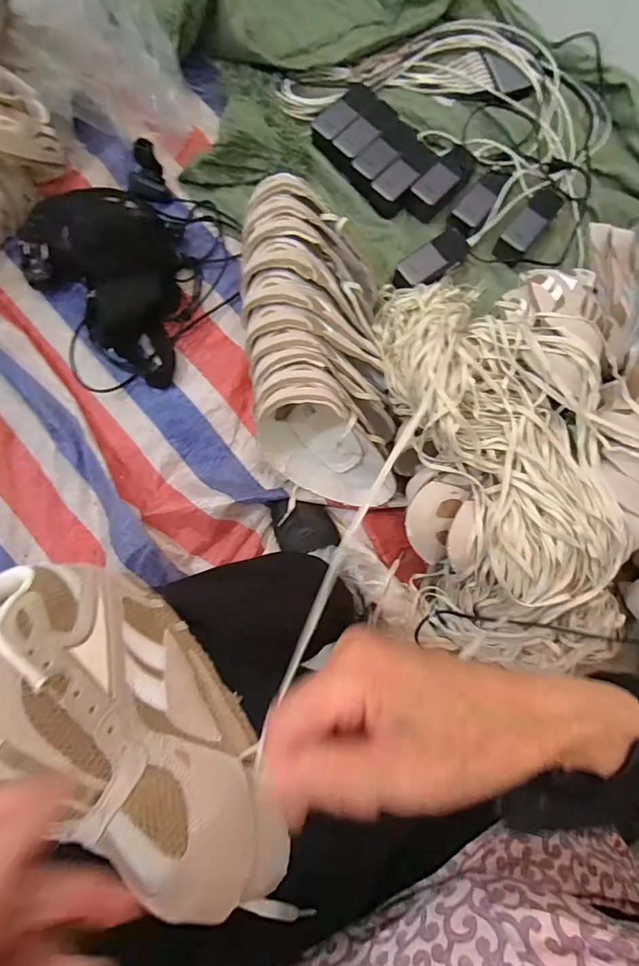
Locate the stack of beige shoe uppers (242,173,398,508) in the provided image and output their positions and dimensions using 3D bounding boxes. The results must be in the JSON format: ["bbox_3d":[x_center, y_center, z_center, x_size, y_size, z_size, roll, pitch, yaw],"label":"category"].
[{"bbox_3d":[-0.004,-0.214,0.699,0.215,0.133,0.494,-5,82,-2],"label":"stack of beige shoe uppers"}]

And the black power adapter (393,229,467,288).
[{"bbox_3d":[0.194,-0.380,0.767,0.140,0.045,0.062,-34,84,-5],"label":"black power adapter"}]

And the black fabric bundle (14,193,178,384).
[{"bbox_3d":[-0.352,-0.357,0.736,0.239,0.122,0.364,-43,85,-6],"label":"black fabric bundle"}]

